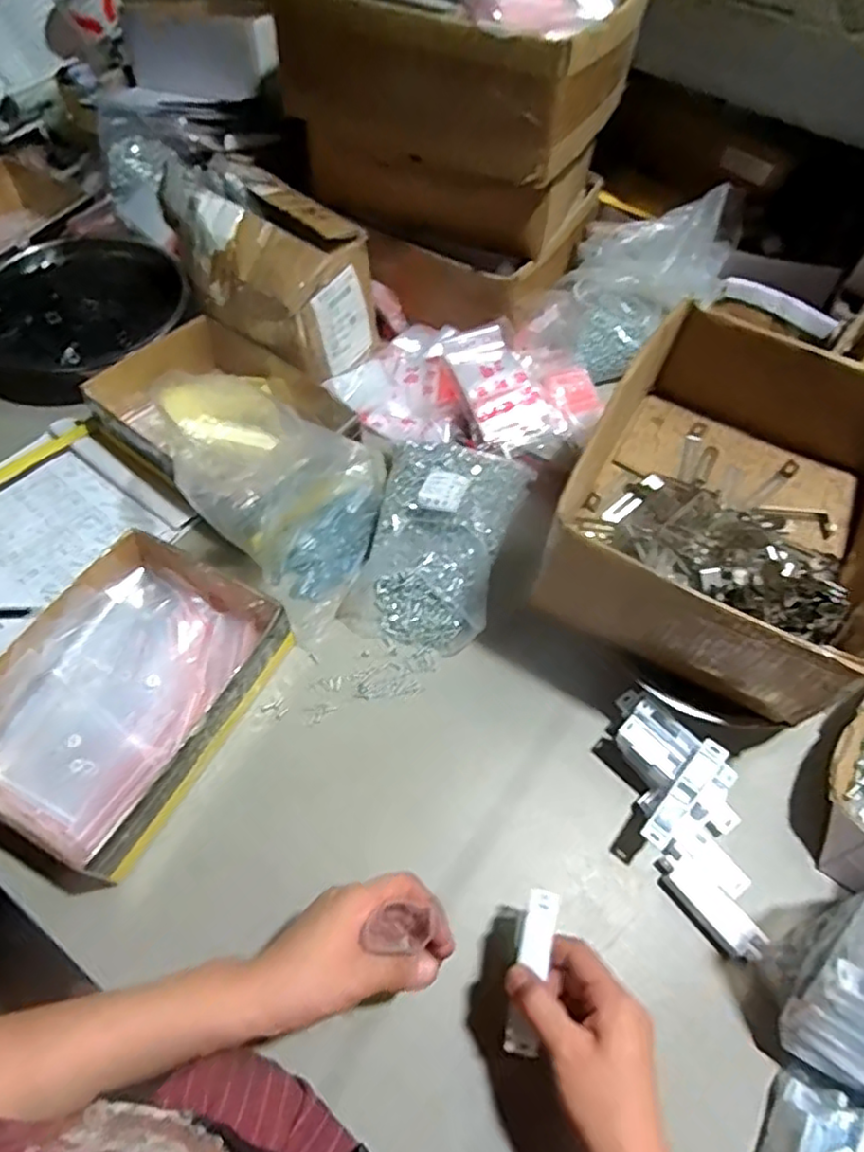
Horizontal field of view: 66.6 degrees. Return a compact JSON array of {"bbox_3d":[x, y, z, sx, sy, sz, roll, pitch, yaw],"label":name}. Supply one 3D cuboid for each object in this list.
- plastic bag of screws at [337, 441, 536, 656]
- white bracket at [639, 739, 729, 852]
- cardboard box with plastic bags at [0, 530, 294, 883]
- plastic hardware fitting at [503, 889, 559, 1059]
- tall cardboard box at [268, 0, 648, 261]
[{"bbox_3d":[0.009,-0.047,0.660,0.141,0.070,0.221,14,60,6],"label":"plastic bag of screws"},{"bbox_3d":[0.202,0.174,0.526,0.021,0.012,0.094,37,80,18],"label":"white bracket"},{"bbox_3d":[-0.263,0.099,0.574,0.184,0.070,0.259,23,61,11],"label":"cardboard box with plastic bags"},{"bbox_3d":[0.068,0.269,0.452,0.025,0.013,0.100,14,59,6],"label":"plastic hardware fitting"},{"bbox_3d":[0.032,-0.545,0.725,0.331,0.228,0.260,27,62,13],"label":"tall cardboard box"}]

